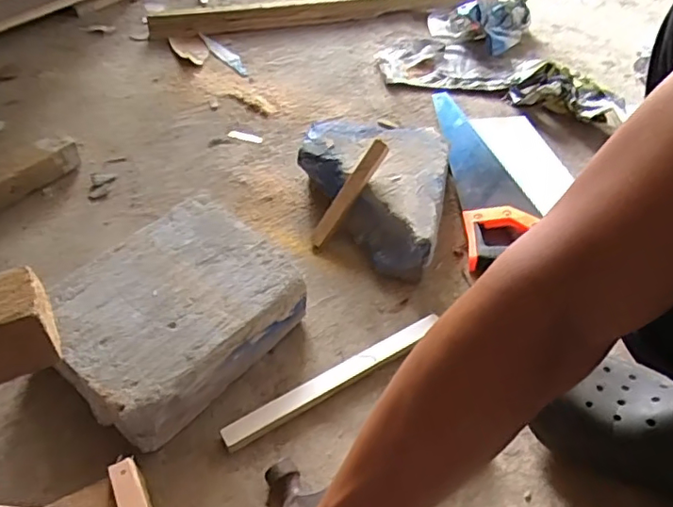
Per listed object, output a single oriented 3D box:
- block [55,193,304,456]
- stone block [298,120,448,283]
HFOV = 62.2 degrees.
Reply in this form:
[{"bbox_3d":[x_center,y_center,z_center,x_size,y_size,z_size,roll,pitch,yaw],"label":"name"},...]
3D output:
[{"bbox_3d":[-0.176,0.063,0.616,0.210,0.073,0.247,35,54,28],"label":"block"},{"bbox_3d":[0.042,-0.083,0.761,0.200,0.078,0.230,11,47,7],"label":"stone block"}]

